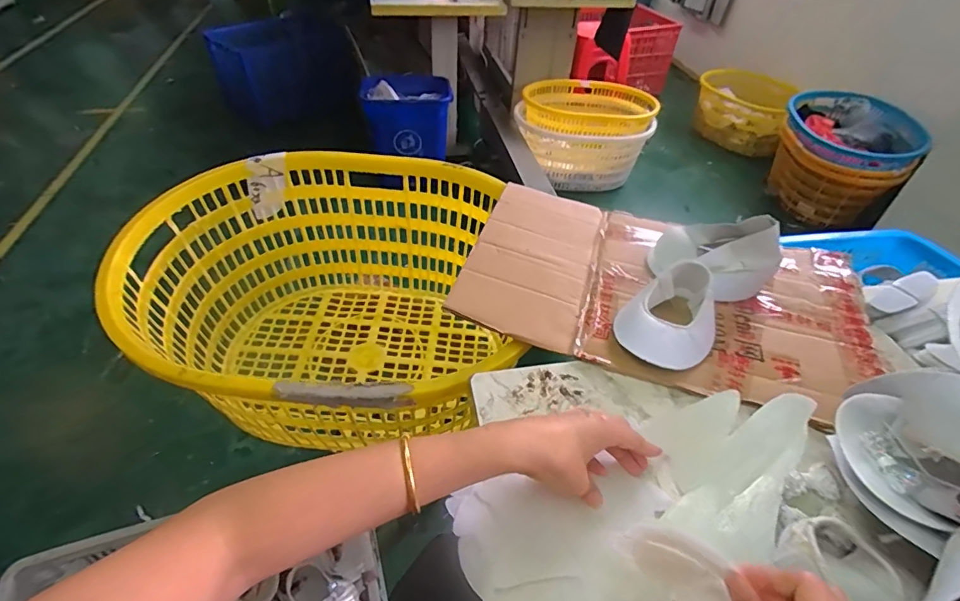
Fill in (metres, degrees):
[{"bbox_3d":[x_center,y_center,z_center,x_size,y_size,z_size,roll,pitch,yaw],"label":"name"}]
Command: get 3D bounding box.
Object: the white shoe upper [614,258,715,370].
[{"bbox_3d":[0.230,0.013,0.570,0.107,0.051,0.145,24,48,21],"label":"white shoe upper"}]

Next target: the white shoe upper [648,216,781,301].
[{"bbox_3d":[0.312,-0.065,0.627,0.154,0.090,0.097,24,48,21],"label":"white shoe upper"}]

